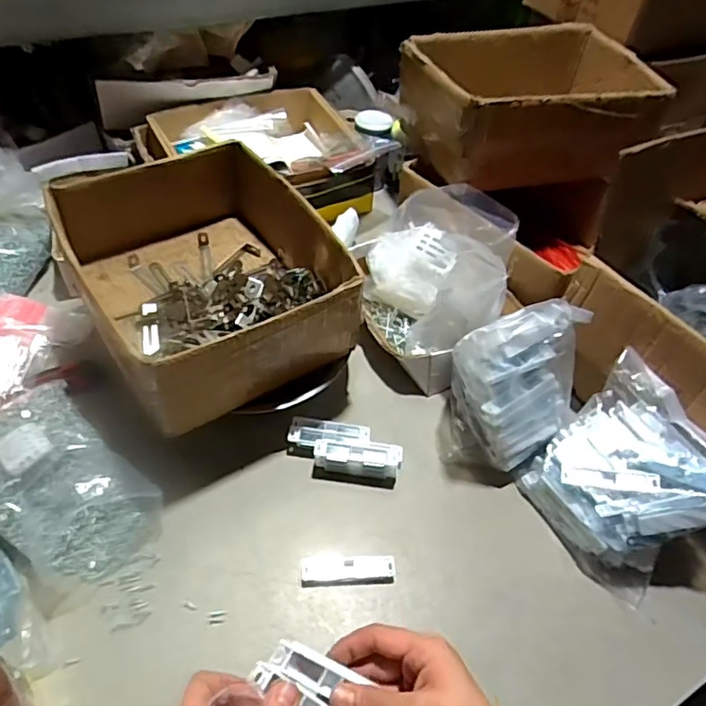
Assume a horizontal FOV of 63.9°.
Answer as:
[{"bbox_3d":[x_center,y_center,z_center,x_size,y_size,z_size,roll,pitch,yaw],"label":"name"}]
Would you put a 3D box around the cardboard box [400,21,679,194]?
[{"bbox_3d":[0.263,-0.362,0.853,0.328,0.140,0.239,-15,53,-18],"label":"cardboard box"}]

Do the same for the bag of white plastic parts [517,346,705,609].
[{"bbox_3d":[0.295,0.139,0.609,0.145,0.137,0.191,-22,55,-22],"label":"bag of white plastic parts"}]

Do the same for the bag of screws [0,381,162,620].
[{"bbox_3d":[-0.310,0.131,0.582,0.221,0.078,0.139,36,55,23],"label":"bag of screws"}]

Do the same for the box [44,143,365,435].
[{"bbox_3d":[-0.163,-0.086,0.656,0.250,0.117,0.291,-25,57,-25],"label":"box"}]

